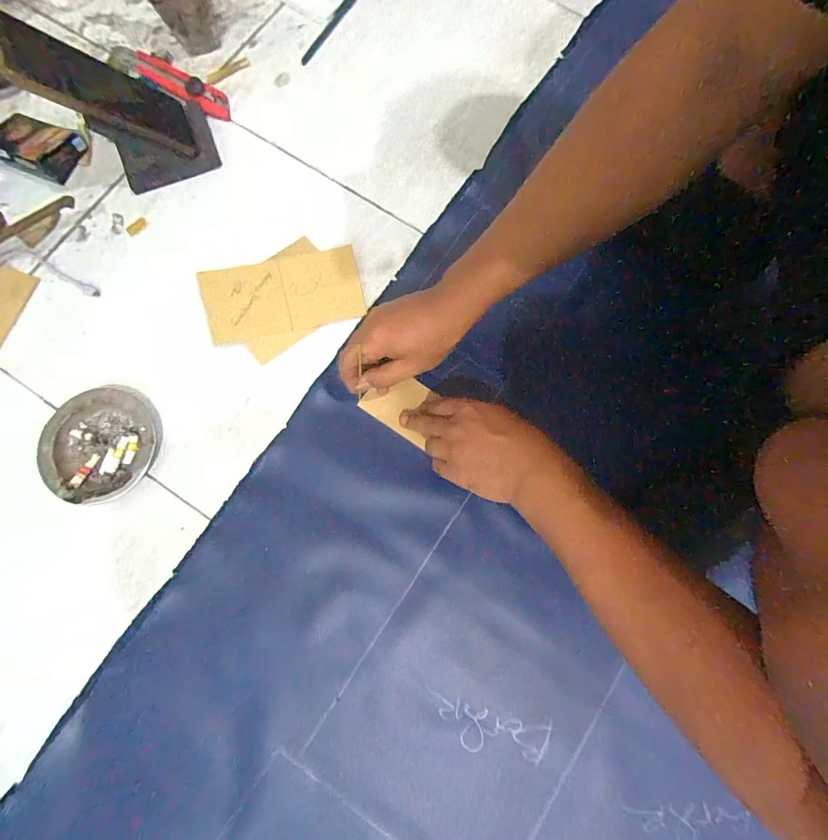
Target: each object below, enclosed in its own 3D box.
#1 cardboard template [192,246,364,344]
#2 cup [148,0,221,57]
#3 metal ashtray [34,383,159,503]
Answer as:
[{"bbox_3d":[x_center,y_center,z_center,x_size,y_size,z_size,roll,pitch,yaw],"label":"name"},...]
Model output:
[{"bbox_3d":[-0.146,-0.142,0.462,0.170,0.007,0.083,-14,88,-7],"label":"cardboard template"},{"bbox_3d":[-0.284,-0.515,0.509,0.076,0.077,0.064,-27,81,-6],"label":"cup"},{"bbox_3d":[-0.323,0.025,0.426,0.106,0.024,0.116,-7,79,-2],"label":"metal ashtray"}]

